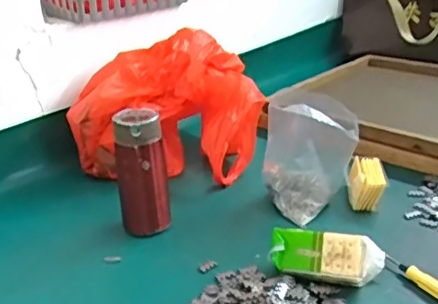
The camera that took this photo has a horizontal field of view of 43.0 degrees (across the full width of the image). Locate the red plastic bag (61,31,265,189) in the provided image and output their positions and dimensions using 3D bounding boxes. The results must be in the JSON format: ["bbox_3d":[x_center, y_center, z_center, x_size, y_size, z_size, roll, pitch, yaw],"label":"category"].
[{"bbox_3d":[-0.083,-0.069,0.904,0.295,0.204,0.172,1,24,10],"label":"red plastic bag"}]

